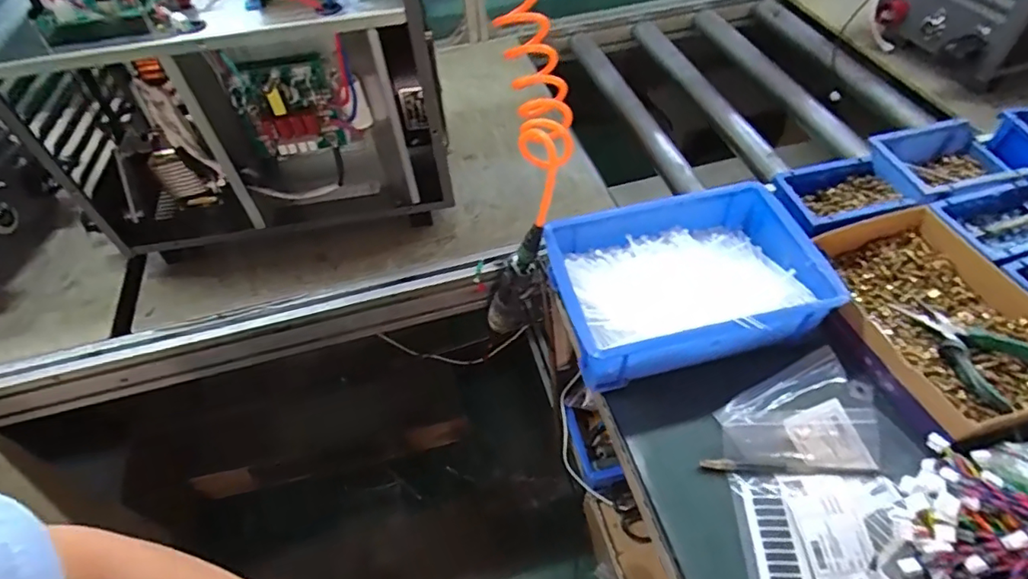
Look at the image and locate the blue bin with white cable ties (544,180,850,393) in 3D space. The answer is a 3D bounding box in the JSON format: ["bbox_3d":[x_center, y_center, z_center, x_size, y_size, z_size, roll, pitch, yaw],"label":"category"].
[{"bbox_3d":[0.201,-0.012,0.668,0.287,0.083,0.200,-12,51,-6],"label":"blue bin with white cable ties"}]

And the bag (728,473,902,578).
[{"bbox_3d":[0.288,0.230,0.511,0.148,0.012,0.126,-1,51,4],"label":"bag"}]

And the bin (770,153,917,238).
[{"bbox_3d":[0.422,-0.118,0.725,0.173,0.048,0.113,-17,52,-9],"label":"bin"}]

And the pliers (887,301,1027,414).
[{"bbox_3d":[0.485,0.059,0.596,0.089,0.027,0.139,-22,53,-13],"label":"pliers"}]

